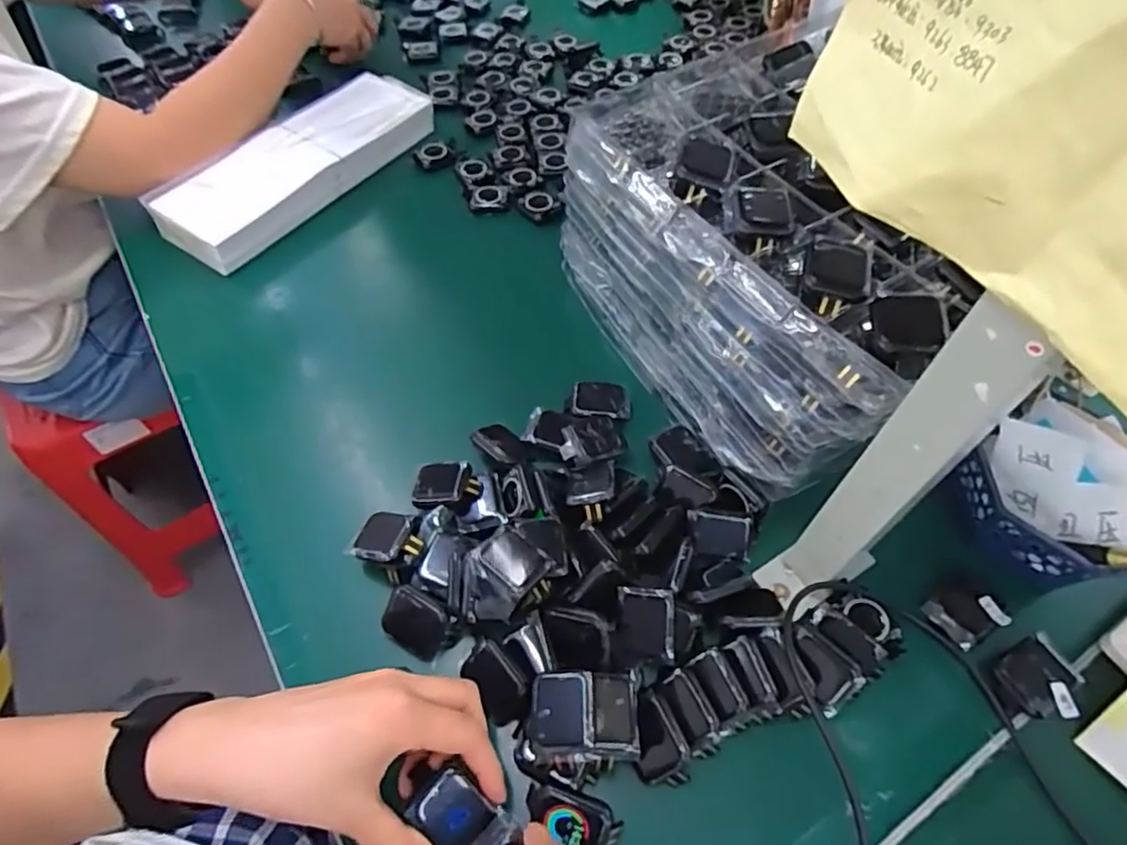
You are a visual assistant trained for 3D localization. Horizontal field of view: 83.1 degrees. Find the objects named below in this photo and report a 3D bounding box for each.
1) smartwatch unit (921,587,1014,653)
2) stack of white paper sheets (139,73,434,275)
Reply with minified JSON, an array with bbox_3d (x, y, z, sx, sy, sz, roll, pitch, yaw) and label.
[{"bbox_3d":[0.260,0.124,0.412,0.039,0.020,0.034,-25,59,-14],"label":"smartwatch unit"},{"bbox_3d":[-0.281,-0.283,0.680,0.124,0.034,0.308,33,63,22],"label":"stack of white paper sheets"}]

